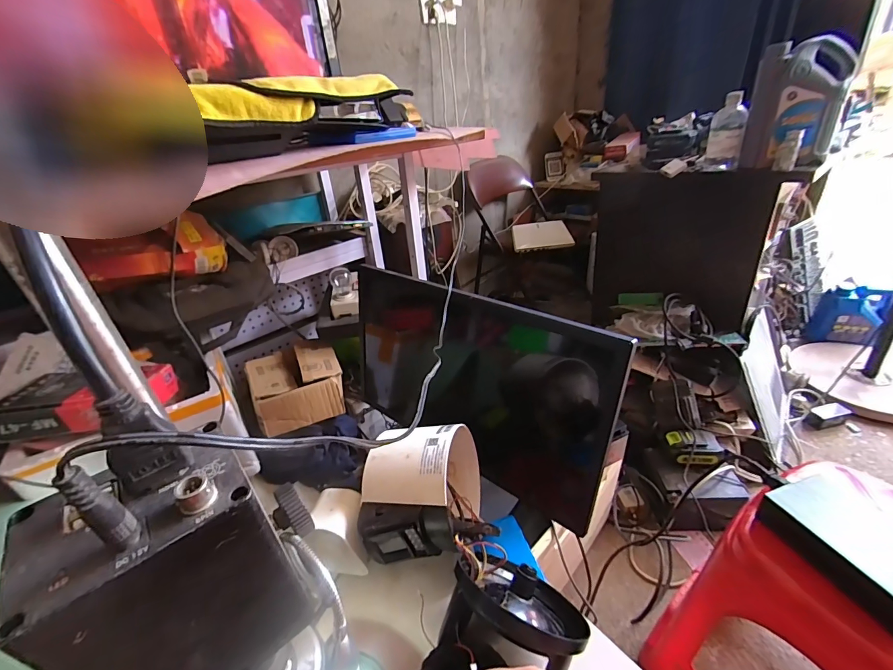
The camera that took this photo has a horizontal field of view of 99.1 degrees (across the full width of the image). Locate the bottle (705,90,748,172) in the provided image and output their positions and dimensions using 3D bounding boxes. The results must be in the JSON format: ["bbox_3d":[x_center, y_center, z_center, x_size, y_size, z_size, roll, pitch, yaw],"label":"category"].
[{"bbox_3d":[0.703,-0.508,0.953,0.071,0.170,0.079,8,33,25],"label":"bottle"}]

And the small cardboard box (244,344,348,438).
[{"bbox_3d":[-0.381,0.122,0.979,0.213,0.100,0.246,-20,32,-23],"label":"small cardboard box"}]

